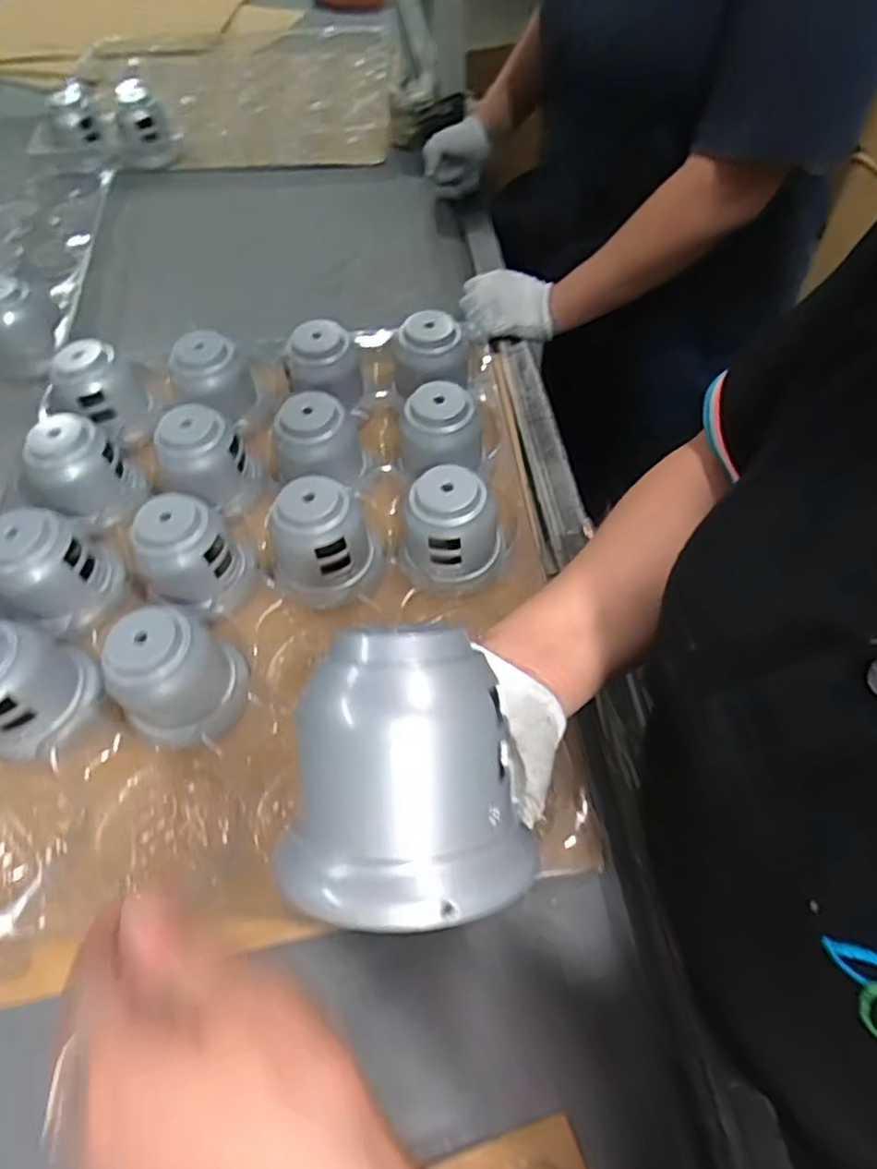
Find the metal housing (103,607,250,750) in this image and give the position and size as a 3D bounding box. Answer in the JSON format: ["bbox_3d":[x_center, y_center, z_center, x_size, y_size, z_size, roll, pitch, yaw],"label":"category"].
[{"bbox_3d":[-0.181,0.062,0.461,0.072,0.072,0.073,-2,53,3],"label":"metal housing"}]

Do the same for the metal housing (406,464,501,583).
[{"bbox_3d":[0.009,-0.047,0.525,0.062,0.064,0.061,-18,54,-9],"label":"metal housing"}]

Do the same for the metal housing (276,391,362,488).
[{"bbox_3d":[-0.102,-0.125,0.580,0.067,0.056,0.064,-2,53,3],"label":"metal housing"}]

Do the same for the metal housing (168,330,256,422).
[{"bbox_3d":[-0.217,-0.204,0.641,0.072,0.053,0.070,27,60,22],"label":"metal housing"}]

